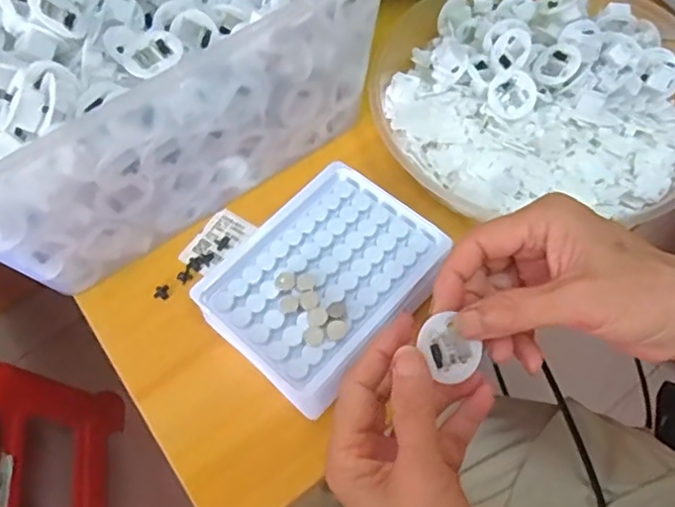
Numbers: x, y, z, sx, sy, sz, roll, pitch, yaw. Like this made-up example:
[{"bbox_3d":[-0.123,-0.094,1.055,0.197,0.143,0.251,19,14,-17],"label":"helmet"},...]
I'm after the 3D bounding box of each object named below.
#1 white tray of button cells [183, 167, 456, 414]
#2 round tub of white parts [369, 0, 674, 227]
[{"bbox_3d":[-0.008,0.016,0.364,0.103,0.032,0.132,39,70,21],"label":"white tray of button cells"},{"bbox_3d":[0.147,-0.116,0.423,0.238,0.056,0.224,-1,62,3],"label":"round tub of white parts"}]

